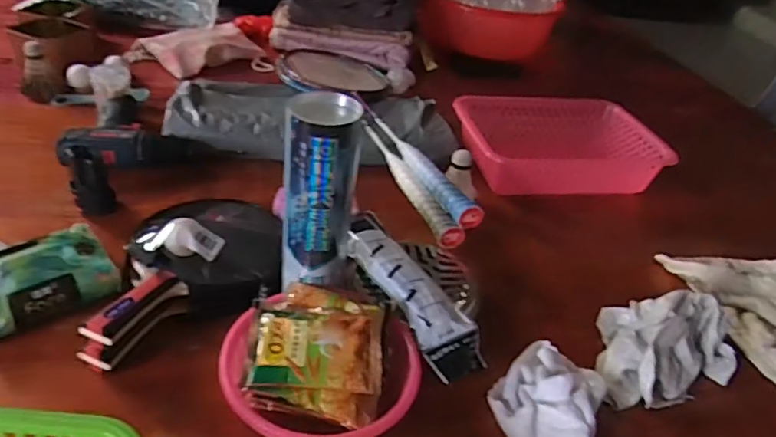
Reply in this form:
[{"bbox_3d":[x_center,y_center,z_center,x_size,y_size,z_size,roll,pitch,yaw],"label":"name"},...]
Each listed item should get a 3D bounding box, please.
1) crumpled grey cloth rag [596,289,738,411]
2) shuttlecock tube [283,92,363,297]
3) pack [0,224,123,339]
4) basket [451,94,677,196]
[{"bbox_3d":[0.279,0.124,0.596,0.151,0.061,0.124,-5,37,-18],"label":"crumpled grey cloth rag"},{"bbox_3d":[-0.064,-0.025,0.541,0.065,0.170,0.058,6,35,-2],"label":"shuttlecock tube"},{"bbox_3d":[-0.346,0.059,0.559,0.133,0.063,0.081,-20,44,-34],"label":"pack"},{"bbox_3d":[0.262,-0.114,0.903,0.284,0.081,0.186,-2,36,-14],"label":"basket"}]

